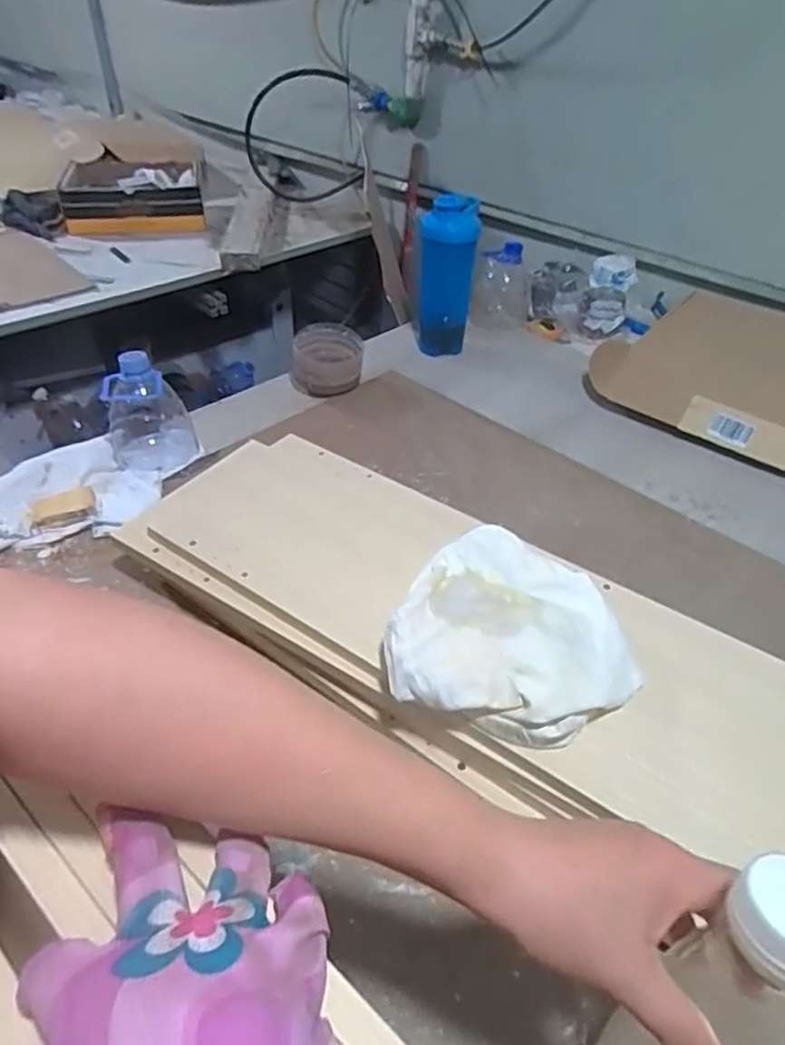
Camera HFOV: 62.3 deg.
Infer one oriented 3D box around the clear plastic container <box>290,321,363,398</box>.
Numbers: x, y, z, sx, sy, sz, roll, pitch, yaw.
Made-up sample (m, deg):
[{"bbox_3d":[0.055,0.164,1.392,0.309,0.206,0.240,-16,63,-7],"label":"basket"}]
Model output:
[{"bbox_3d":[-0.096,-0.238,0.946,0.105,0.067,0.093,1,41,-2],"label":"clear plastic container"}]

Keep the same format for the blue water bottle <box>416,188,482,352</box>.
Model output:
[{"bbox_3d":[0.079,-0.363,0.976,0.080,0.229,0.068,4,41,1],"label":"blue water bottle"}]

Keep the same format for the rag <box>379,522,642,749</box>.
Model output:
[{"bbox_3d":[0.097,0.079,0.494,0.167,0.052,0.173,15,43,13],"label":"rag"}]

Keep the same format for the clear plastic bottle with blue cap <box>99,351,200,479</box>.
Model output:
[{"bbox_3d":[-0.288,-0.127,0.766,0.099,0.120,0.092,-13,44,-17],"label":"clear plastic bottle with blue cap"}]

